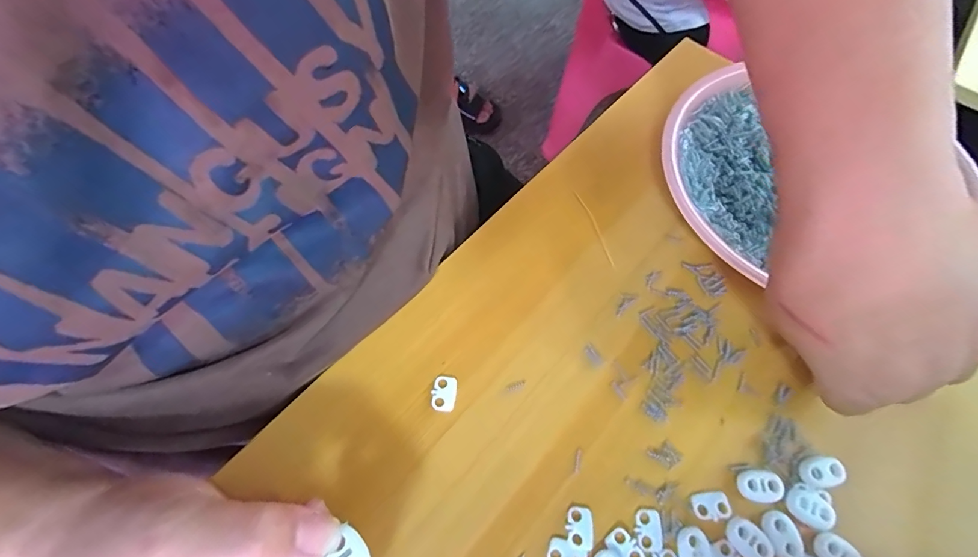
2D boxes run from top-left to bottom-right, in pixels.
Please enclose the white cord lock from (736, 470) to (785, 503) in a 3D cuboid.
[{"bbox_3d":[0.137,0.105,0.227,0.022,0.005,0.015,-1,64,-2],"label":"white cord lock"}]

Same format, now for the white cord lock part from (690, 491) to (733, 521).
[{"bbox_3d":[0.111,0.113,0.223,0.018,0.004,0.012,-5,64,-4],"label":"white cord lock part"}]

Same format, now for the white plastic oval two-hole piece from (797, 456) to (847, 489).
[{"bbox_3d":[0.170,0.099,0.230,0.021,0.005,0.015,-6,64,-5],"label":"white plastic oval two-hole piece"}]

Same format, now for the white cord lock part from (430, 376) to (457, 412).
[{"bbox_3d":[-0.025,0.063,0.245,0.013,0.004,0.019,5,64,0],"label":"white cord lock part"}]

